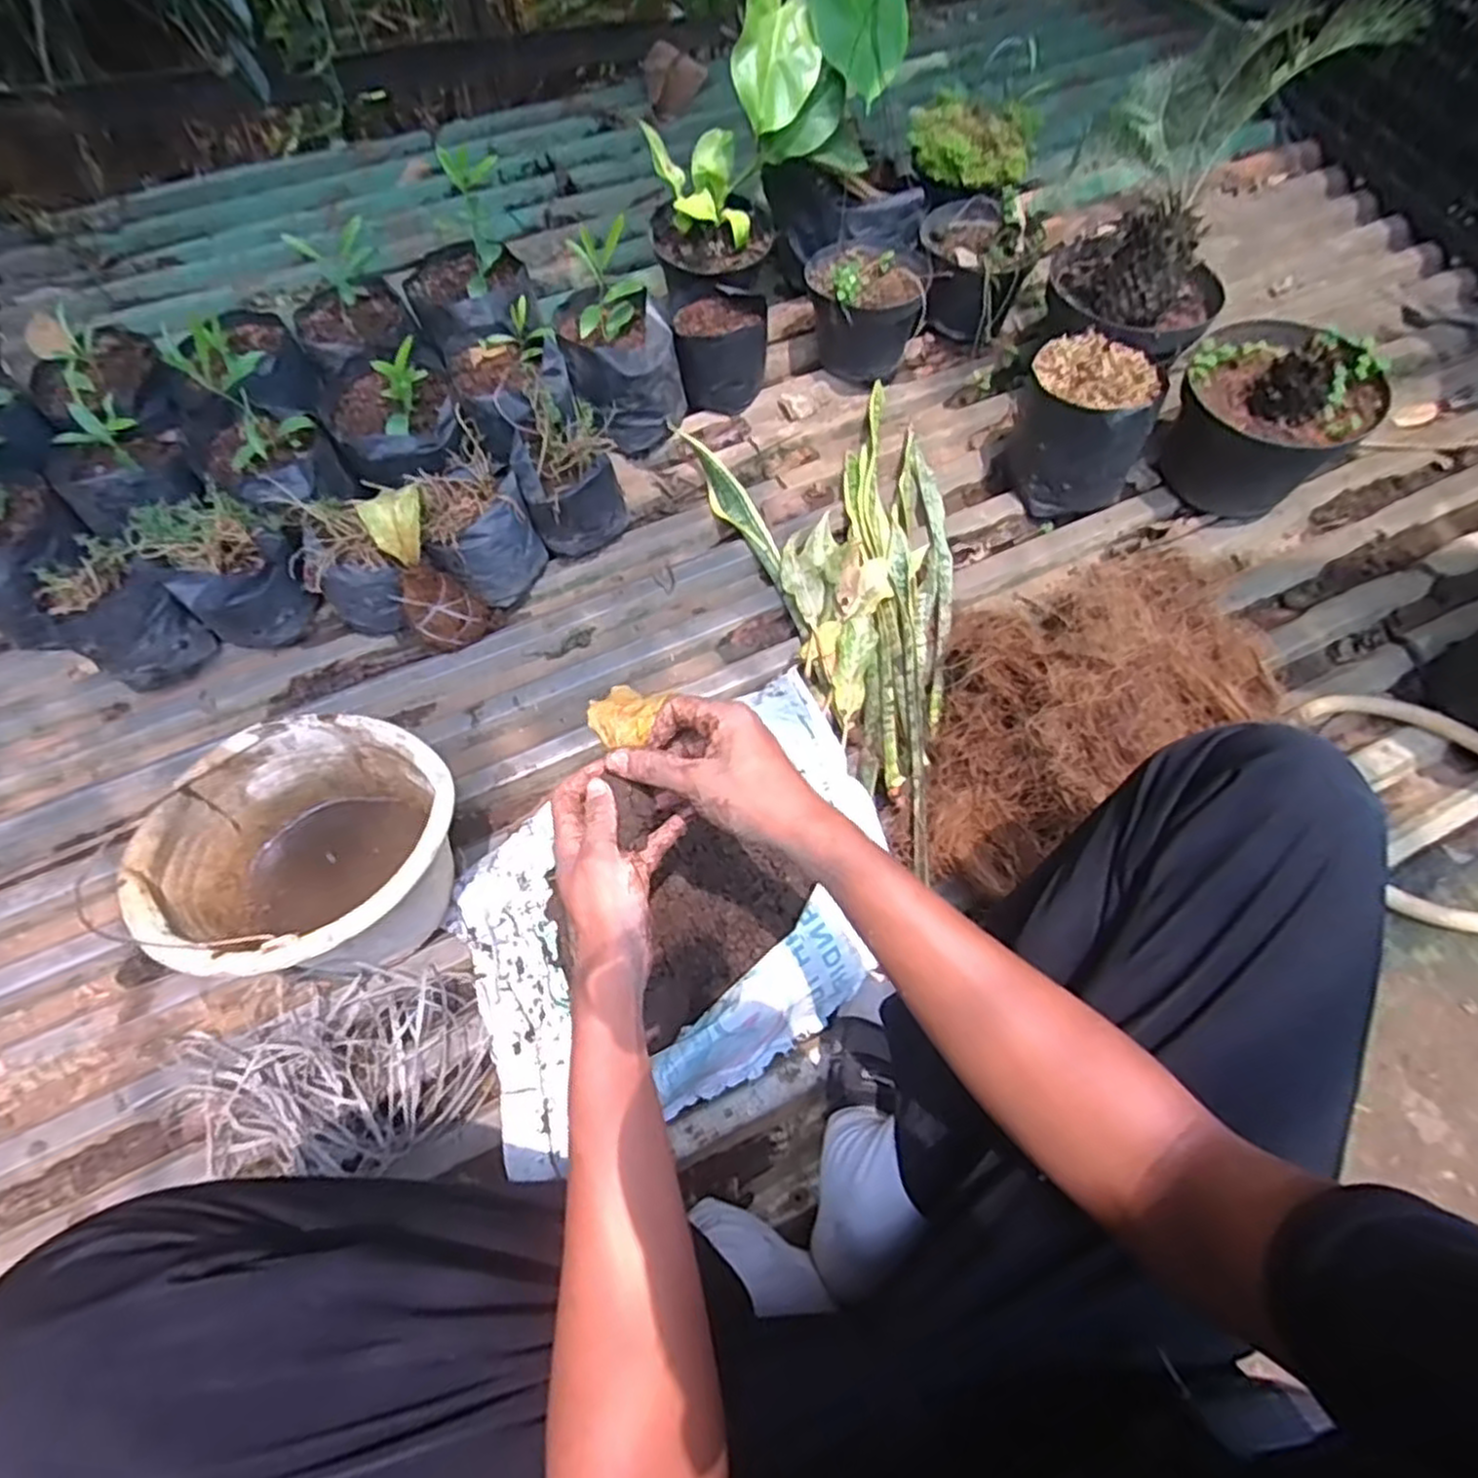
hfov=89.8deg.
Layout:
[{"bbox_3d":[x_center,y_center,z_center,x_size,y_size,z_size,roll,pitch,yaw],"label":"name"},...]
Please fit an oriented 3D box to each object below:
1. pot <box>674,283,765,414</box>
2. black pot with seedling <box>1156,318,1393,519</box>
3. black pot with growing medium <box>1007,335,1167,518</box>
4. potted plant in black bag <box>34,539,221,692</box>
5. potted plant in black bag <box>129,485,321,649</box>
[{"bbox_3d":[-0.026,-0.541,1.037,0.124,0.112,0.117,1,65,-3],"label":"pot"},{"bbox_3d":[0.658,-0.403,0.947,0.193,0.185,0.212,1,65,-3],"label":"black pot with seedling"},{"bbox_3d":[0.423,-0.381,0.934,0.168,0.161,0.134,30,67,10],"label":"black pot with growing medium"},{"bbox_3d":[-0.678,-0.126,0.838,0.101,0.140,0.114,33,68,11],"label":"potted plant in black bag"},{"bbox_3d":[-0.578,-0.190,0.851,0.142,0.124,0.127,-23,69,-13],"label":"potted plant in black bag"}]

